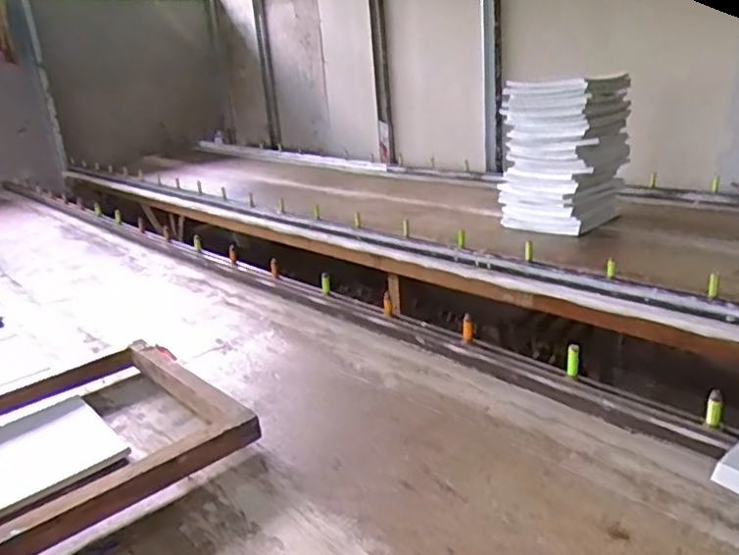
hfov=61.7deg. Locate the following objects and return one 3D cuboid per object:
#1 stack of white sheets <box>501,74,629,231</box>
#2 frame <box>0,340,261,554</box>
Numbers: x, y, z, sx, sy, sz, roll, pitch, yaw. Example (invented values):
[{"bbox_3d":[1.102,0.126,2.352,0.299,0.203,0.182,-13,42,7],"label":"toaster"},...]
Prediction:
[{"bbox_3d":[0.530,-0.343,1.693,0.258,0.375,0.268,-20,25,-39],"label":"stack of white sheets"},{"bbox_3d":[-0.471,0.242,0.824,0.517,0.059,0.405,-19,25,-38],"label":"frame"}]

